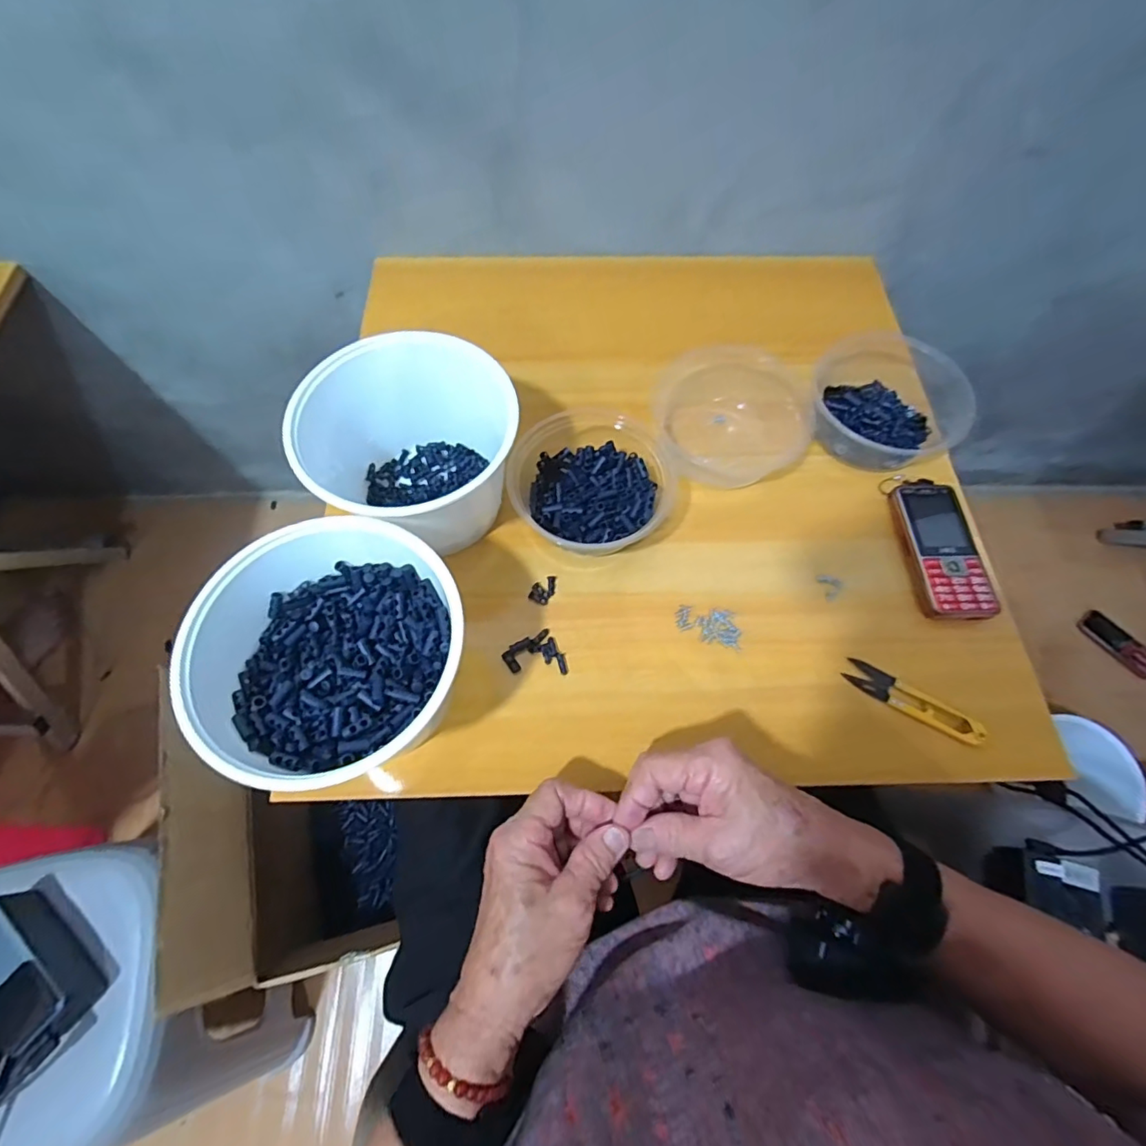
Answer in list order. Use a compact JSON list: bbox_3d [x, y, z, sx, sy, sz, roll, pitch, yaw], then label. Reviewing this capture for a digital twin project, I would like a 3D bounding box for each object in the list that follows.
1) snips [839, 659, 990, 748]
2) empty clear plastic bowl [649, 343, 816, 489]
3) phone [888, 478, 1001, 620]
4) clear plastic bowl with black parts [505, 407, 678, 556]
[{"bbox_3d":[0.268,0.101,0.429,0.104,0.008,0.023,29,69,12],"label":"snips"},{"bbox_3d":[0.149,-0.159,0.529,0.147,0.041,0.146,0,66,0],"label":"empty clear plastic bowl"},{"bbox_3d":[0.323,-0.025,0.476,0.059,0.019,0.135,-2,66,-1],"label":"phone"},{"bbox_3d":[0.016,-0.081,0.481,0.136,0.058,0.148,0,66,0],"label":"clear plastic bowl with black parts"}]

